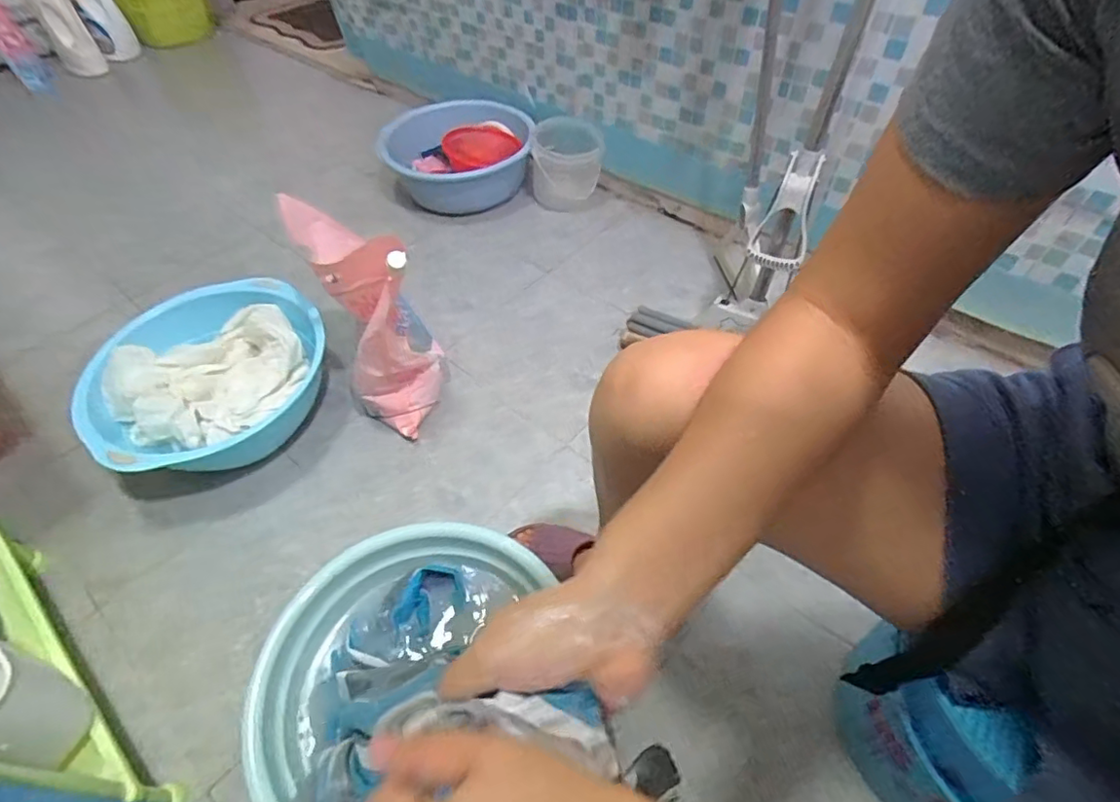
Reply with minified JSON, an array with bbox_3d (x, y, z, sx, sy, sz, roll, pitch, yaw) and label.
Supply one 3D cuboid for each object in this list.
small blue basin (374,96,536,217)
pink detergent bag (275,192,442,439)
[{"bbox_3d":[-0.245,-0.578,1.343,0.310,0.133,0.336,-1,50,1],"label":"small blue basin"},{"bbox_3d":[-0.273,-0.121,0.868,0.150,0.311,0.211,-18,52,-14],"label":"pink detergent bag"}]

